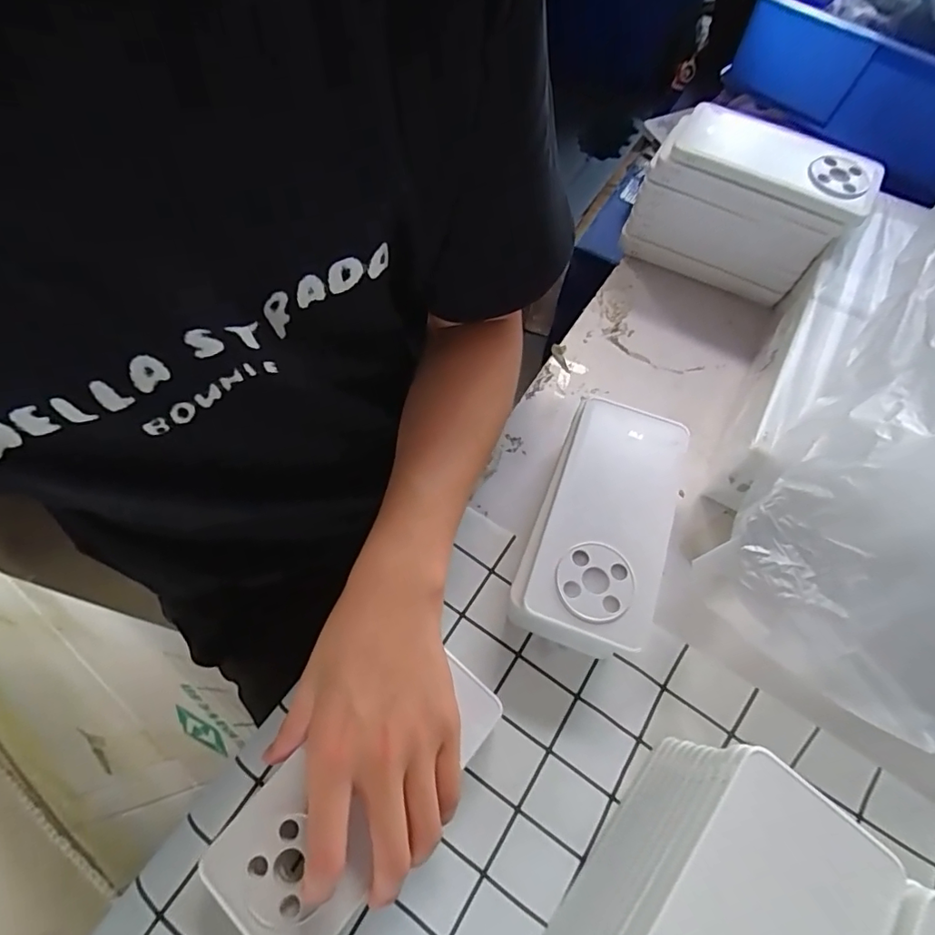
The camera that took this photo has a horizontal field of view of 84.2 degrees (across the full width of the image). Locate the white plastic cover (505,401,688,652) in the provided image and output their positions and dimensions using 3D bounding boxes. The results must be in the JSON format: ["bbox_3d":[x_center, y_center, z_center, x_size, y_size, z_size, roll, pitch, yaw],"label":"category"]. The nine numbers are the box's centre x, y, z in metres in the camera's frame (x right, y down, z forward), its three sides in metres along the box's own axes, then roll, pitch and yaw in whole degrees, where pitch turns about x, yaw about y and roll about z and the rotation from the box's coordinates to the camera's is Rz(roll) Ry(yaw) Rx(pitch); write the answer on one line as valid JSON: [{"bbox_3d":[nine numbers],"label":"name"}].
[{"bbox_3d":[0.093,0.033,0.347,0.083,0.010,0.177,20,65,7],"label":"white plastic cover"}]

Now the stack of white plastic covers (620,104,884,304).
[{"bbox_3d":[0.254,-0.239,0.489,0.176,0.110,0.110,34,67,14],"label":"stack of white plastic covers"}]

